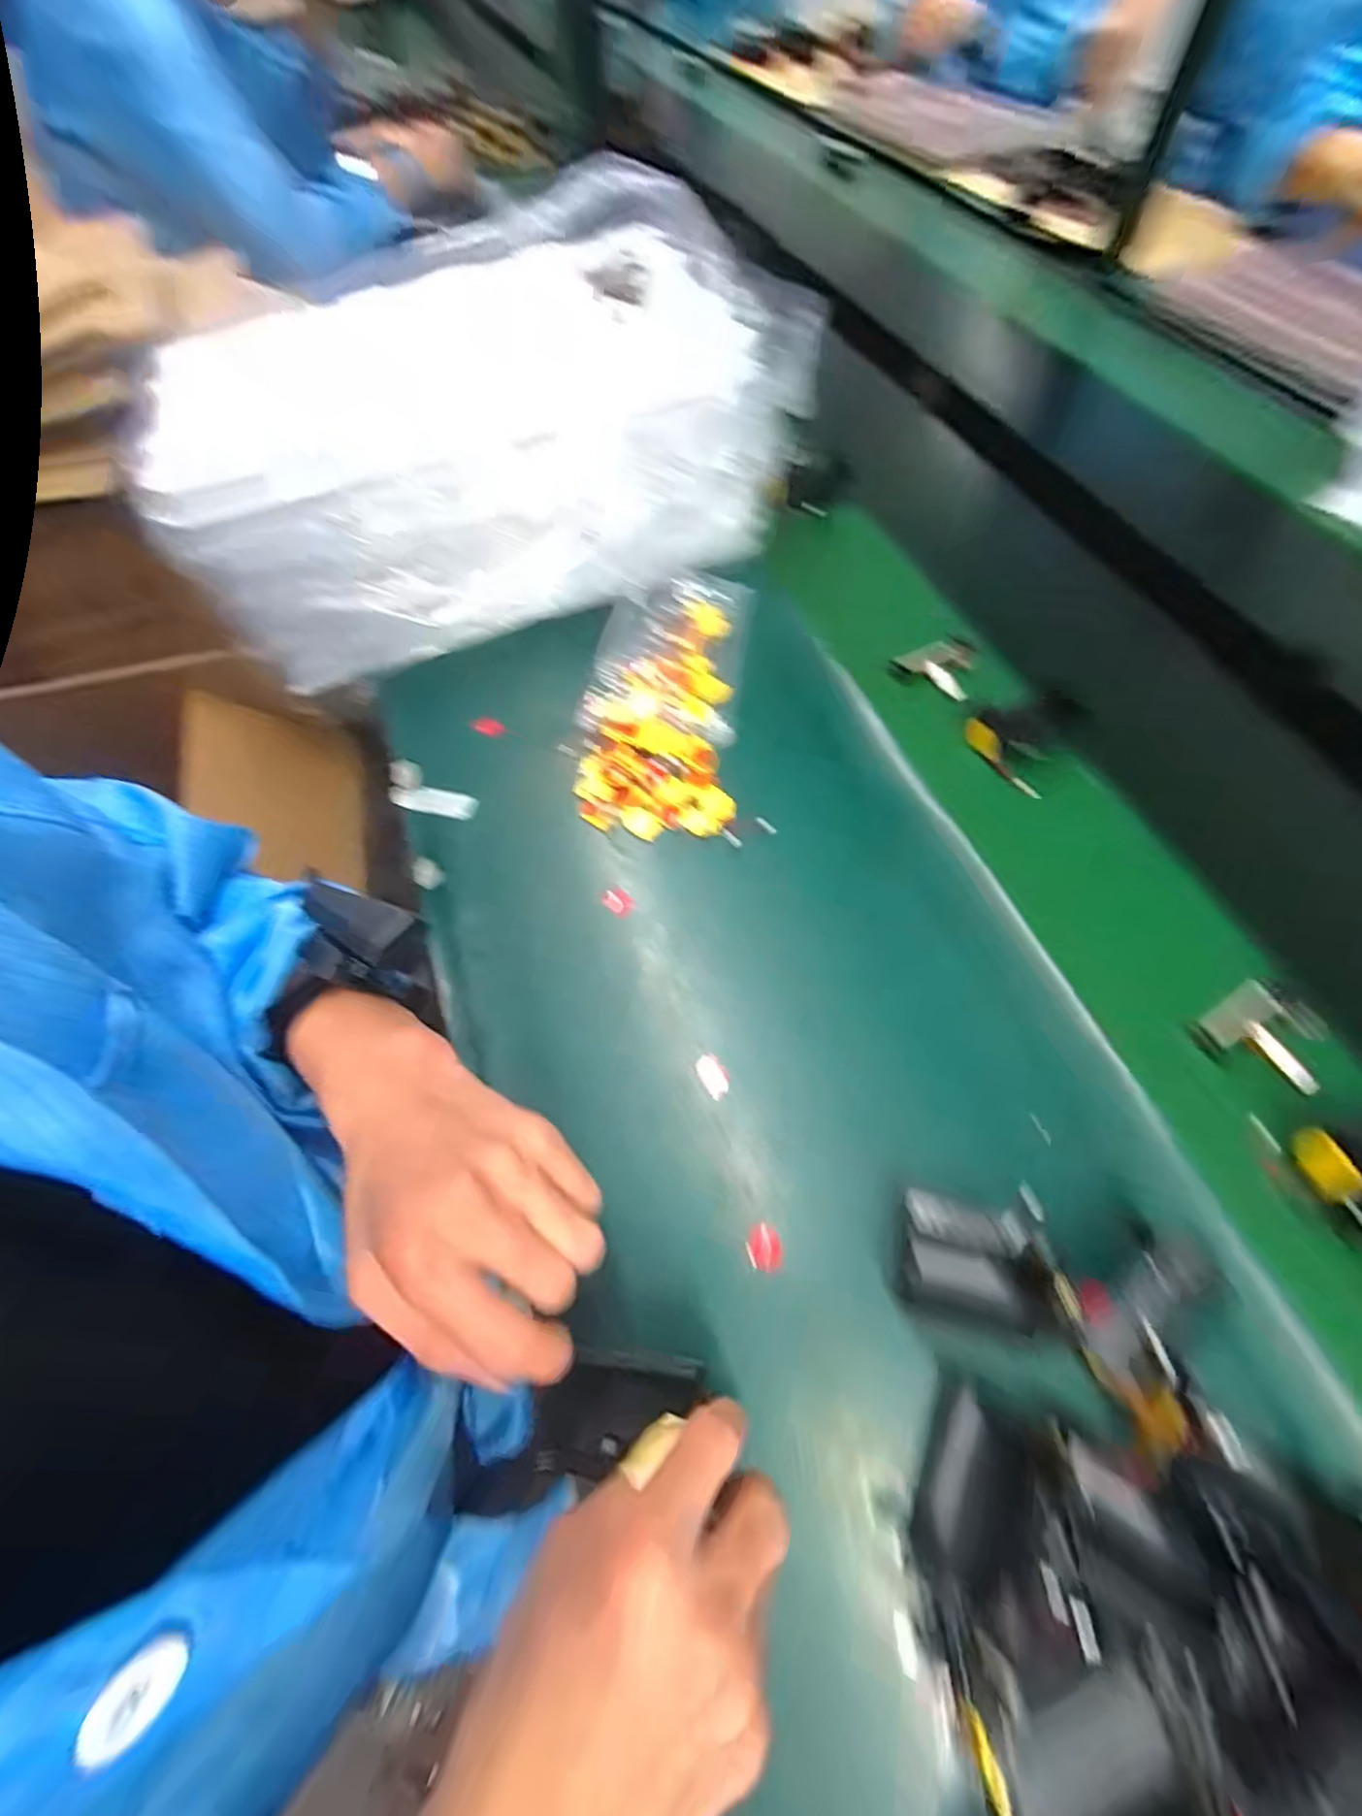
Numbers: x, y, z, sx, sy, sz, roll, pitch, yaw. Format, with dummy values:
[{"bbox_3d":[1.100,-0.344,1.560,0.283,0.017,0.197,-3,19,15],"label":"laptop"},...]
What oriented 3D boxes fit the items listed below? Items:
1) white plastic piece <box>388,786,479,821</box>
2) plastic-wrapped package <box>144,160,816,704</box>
[{"bbox_3d":[-0.191,-0.081,0.484,0.070,0.008,0.021,9,63,8],"label":"white plastic piece"},{"bbox_3d":[-0.147,-0.413,0.552,0.536,0.158,0.299,-20,63,-7],"label":"plastic-wrapped package"}]

